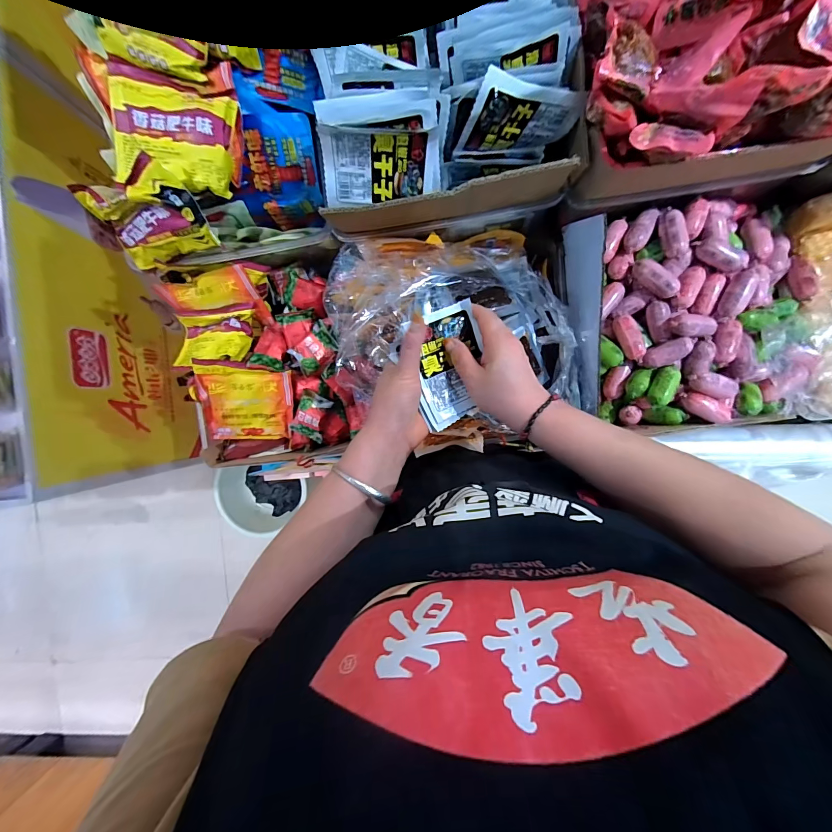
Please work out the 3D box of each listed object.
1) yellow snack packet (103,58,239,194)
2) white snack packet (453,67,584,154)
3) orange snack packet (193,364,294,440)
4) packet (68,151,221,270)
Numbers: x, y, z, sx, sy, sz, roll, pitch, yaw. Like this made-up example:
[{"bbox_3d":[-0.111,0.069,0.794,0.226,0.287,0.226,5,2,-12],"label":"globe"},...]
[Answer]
[{"bbox_3d":[-0.283,-0.326,0.419,0.132,0.021,0.107,12,103,-2],"label":"yellow snack packet"},{"bbox_3d":[0.107,-0.312,0.384,0.111,0.081,0.014,-2,84,-10],"label":"white snack packet"},{"bbox_3d":[-0.257,-0.016,0.555,0.131,0.018,0.122,1,118,-7],"label":"orange snack packet"},{"bbox_3d":[-0.323,-0.244,0.438,0.121,0.103,0.056,-11,57,9],"label":"packet"}]

